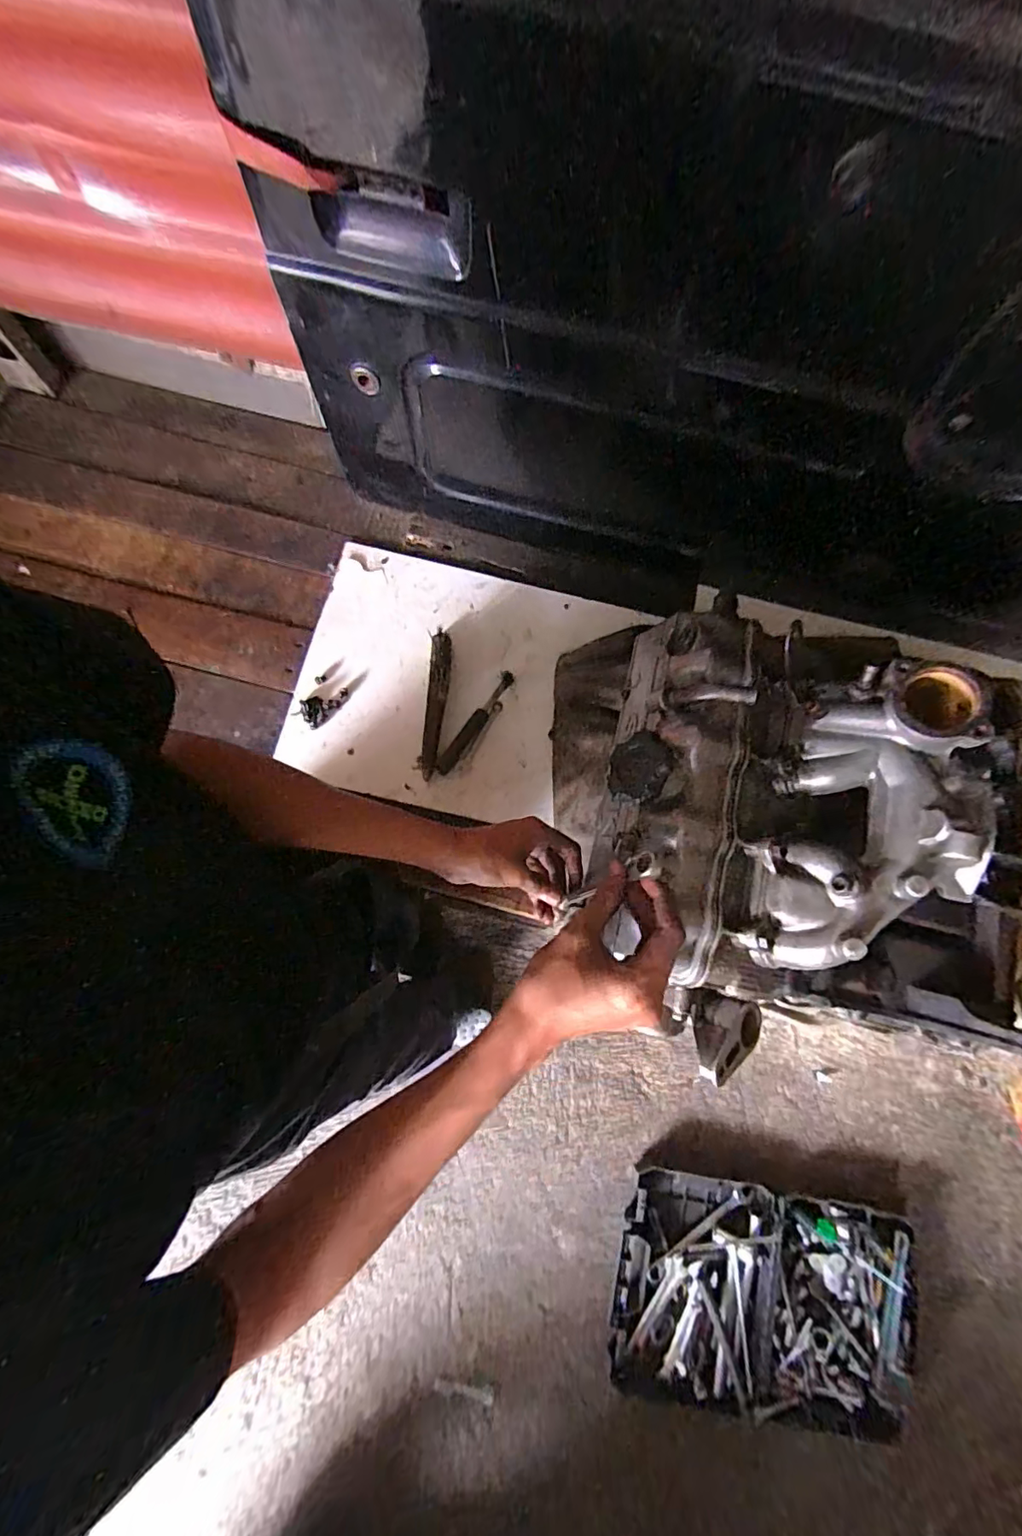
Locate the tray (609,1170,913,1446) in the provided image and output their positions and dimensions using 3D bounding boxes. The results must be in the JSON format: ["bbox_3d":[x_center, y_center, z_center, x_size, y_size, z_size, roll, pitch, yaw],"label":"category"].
[{"bbox_3d":[0.540,1.157,1.172,0.618,0.097,0.411,9,72,1],"label":"tray"}]

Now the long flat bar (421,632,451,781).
[{"bbox_3d":[-0.104,-0.085,0.738,0.027,0.010,0.199,6,87,0],"label":"long flat bar"}]

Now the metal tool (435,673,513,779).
[{"bbox_3d":[-0.048,-0.064,0.744,0.021,0.014,0.172,35,75,4],"label":"metal tool"}]

